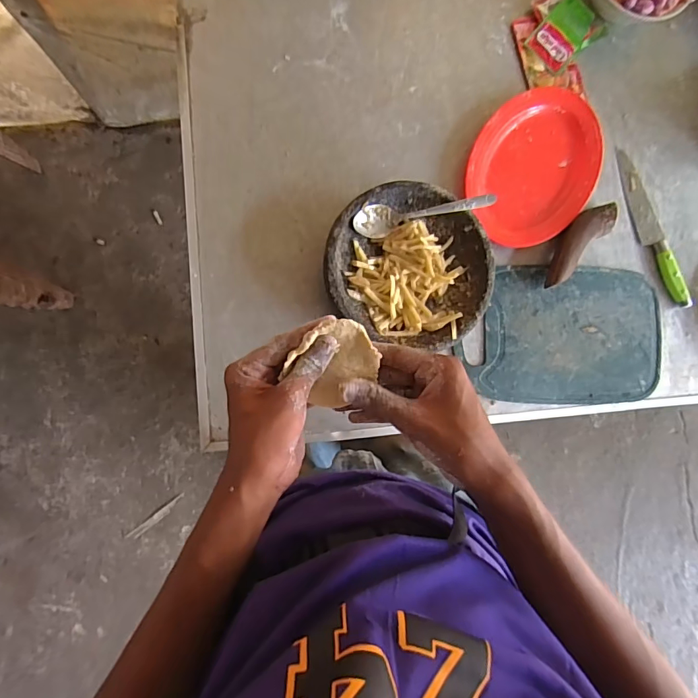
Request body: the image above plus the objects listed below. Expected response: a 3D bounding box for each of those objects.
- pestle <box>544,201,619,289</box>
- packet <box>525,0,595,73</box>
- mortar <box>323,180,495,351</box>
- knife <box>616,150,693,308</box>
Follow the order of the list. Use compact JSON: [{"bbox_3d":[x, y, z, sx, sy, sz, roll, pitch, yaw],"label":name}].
[{"bbox_3d":[0.302,-0.140,0.609,0.132,0.034,0.047,-44,93,-5],"label":"pestle"},{"bbox_3d":[0.294,-0.434,0.626,0.059,0.017,0.094,42,85,-3],"label":"packet"},{"bbox_3d":[0.072,-0.096,0.562,0.201,0.060,0.196,7,86,-6],"label":"mortar"},{"bbox_3d":[0.427,-0.168,0.639,0.036,0.016,0.231,-21,91,-6],"label":"knife"}]

